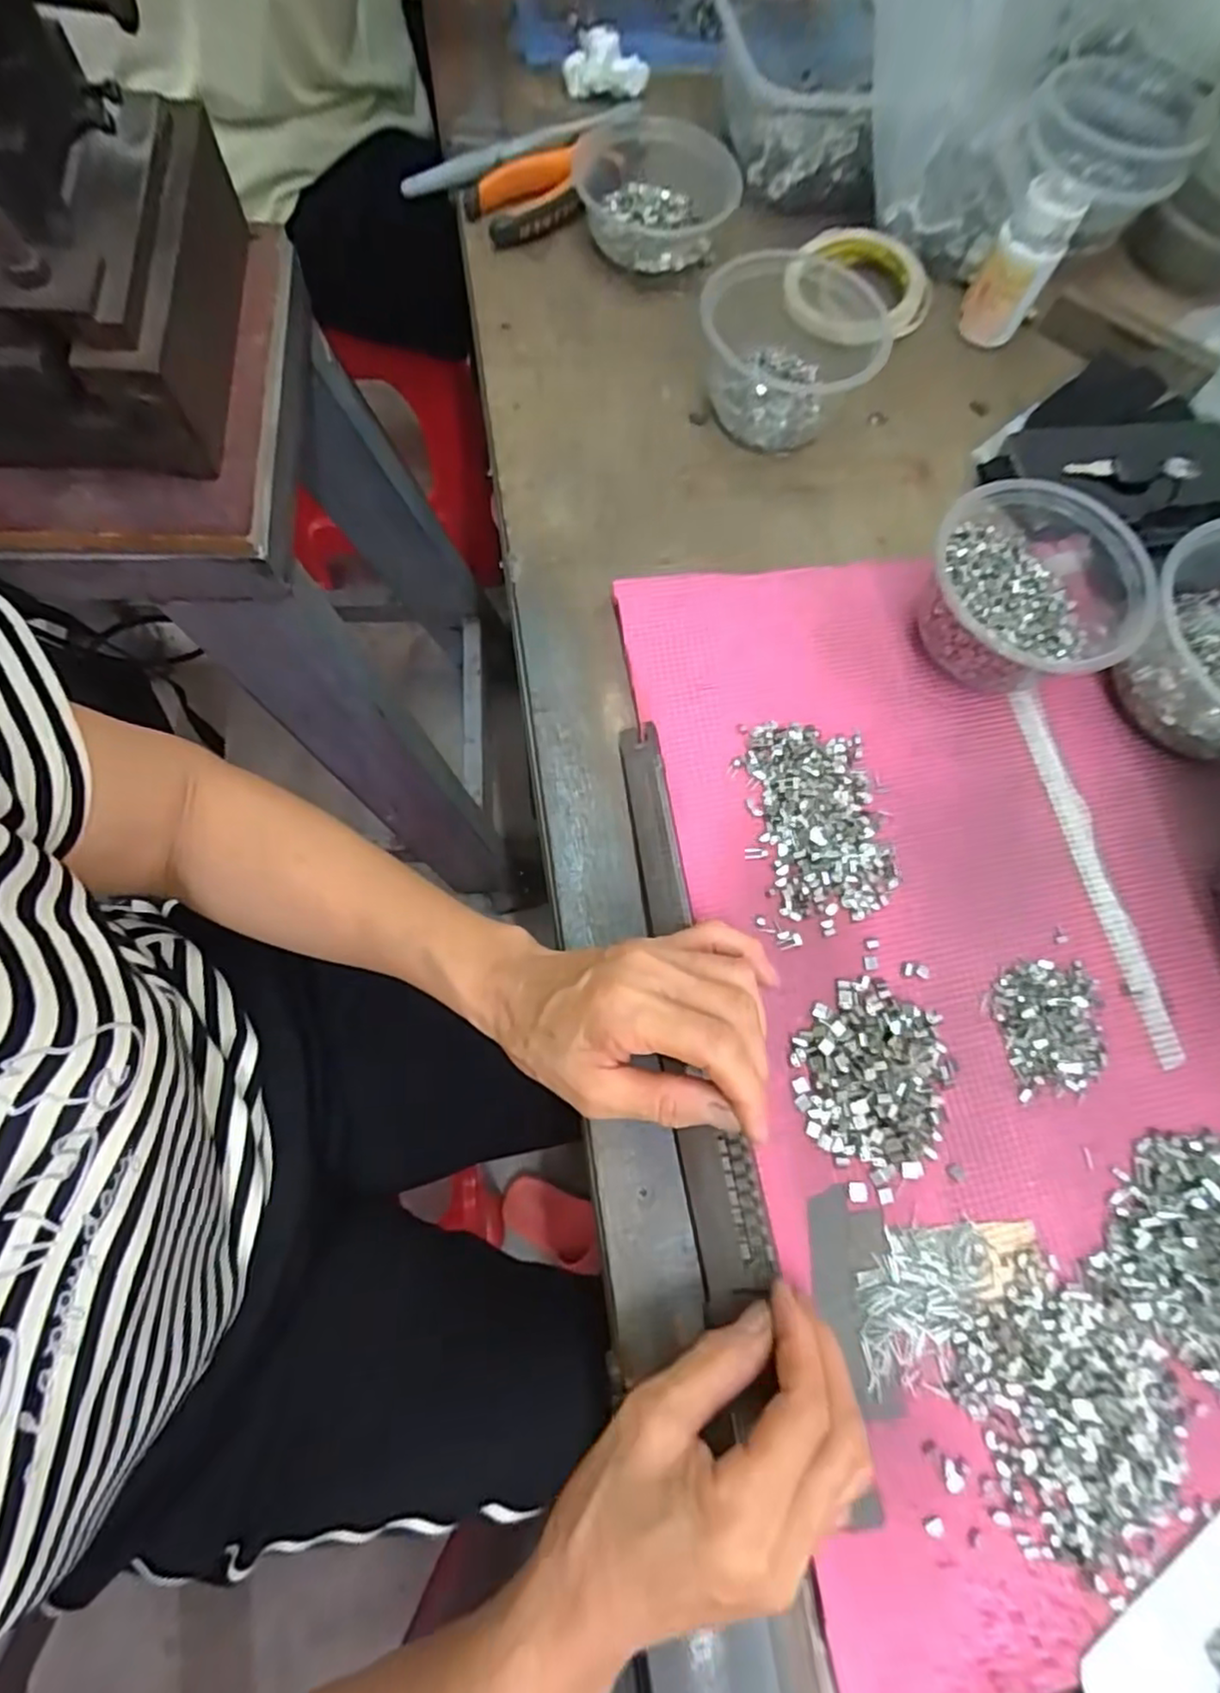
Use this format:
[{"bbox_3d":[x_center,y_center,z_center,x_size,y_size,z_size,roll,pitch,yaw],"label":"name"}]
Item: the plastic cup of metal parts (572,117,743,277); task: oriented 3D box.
[{"bbox_3d":[0.032,-0.465,0.491,0.113,0.038,0.102,2,72,-5],"label":"plastic cup of metal parts"}]

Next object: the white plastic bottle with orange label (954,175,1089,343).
[{"bbox_3d":[0.279,-0.399,0.467,0.044,0.076,0.045,26,72,3],"label":"white plastic bottle with orange label"}]

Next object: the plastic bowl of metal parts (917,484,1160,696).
[{"bbox_3d":[0.228,-0.137,0.382,0.108,0.064,0.105,1,73,-5],"label":"plastic bowl of metal parts"}]

